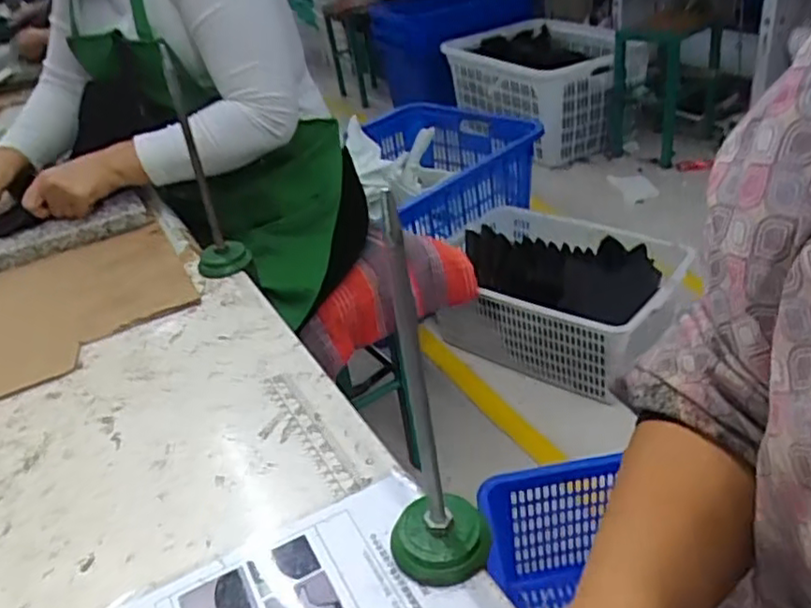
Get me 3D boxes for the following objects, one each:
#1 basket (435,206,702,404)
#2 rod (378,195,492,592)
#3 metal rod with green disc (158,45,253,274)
[{"bbox_3d":[0.394,-0.016,1.649,0.514,0.246,0.406,11,38,27],"label":"basket"},{"bbox_3d":[0.014,0.057,0.354,0.060,0.228,0.049,-2,34,9],"label":"rod"},{"bbox_3d":[-0.212,-0.148,0.717,0.057,0.243,0.055,-17,34,-11],"label":"metal rod with green disc"}]

